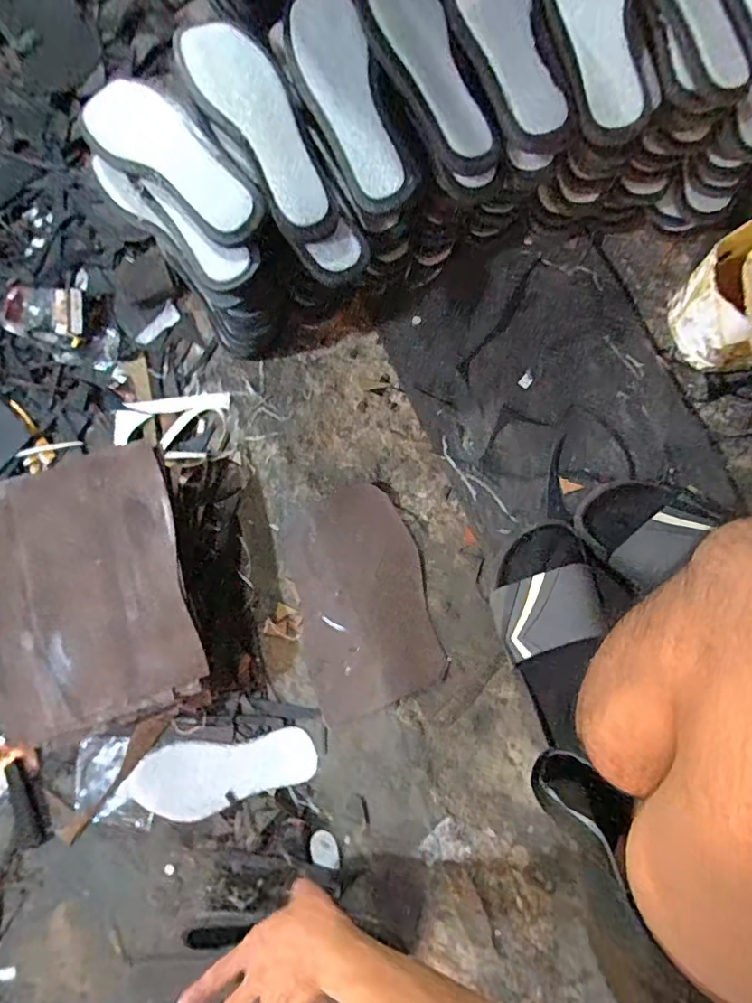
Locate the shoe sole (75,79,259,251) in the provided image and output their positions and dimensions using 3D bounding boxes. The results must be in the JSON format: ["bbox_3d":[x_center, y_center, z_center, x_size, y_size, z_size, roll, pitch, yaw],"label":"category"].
[{"bbox_3d":[-0.200,-0.340,0.505,0.226,0.031,0.076,39,84,11],"label":"shoe sole"}]

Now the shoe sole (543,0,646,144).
[{"bbox_3d":[0.215,-0.467,0.505,0.076,0.036,0.231,-12,91,-2],"label":"shoe sole"}]

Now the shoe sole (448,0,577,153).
[{"bbox_3d":[0.129,-0.460,0.512,0.089,0.043,0.240,-14,78,1],"label":"shoe sole"}]

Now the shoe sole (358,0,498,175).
[{"bbox_3d":[0.049,-0.433,0.510,0.083,0.043,0.233,-21,78,0],"label":"shoe sole"}]

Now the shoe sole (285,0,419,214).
[{"bbox_3d":[-0.027,-0.406,0.530,0.078,0.025,0.231,-22,89,8],"label":"shoe sole"}]

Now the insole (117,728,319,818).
[{"bbox_3d":[-0.185,0.331,0.624,0.235,0.013,0.081,-10,79,5],"label":"insole"}]

